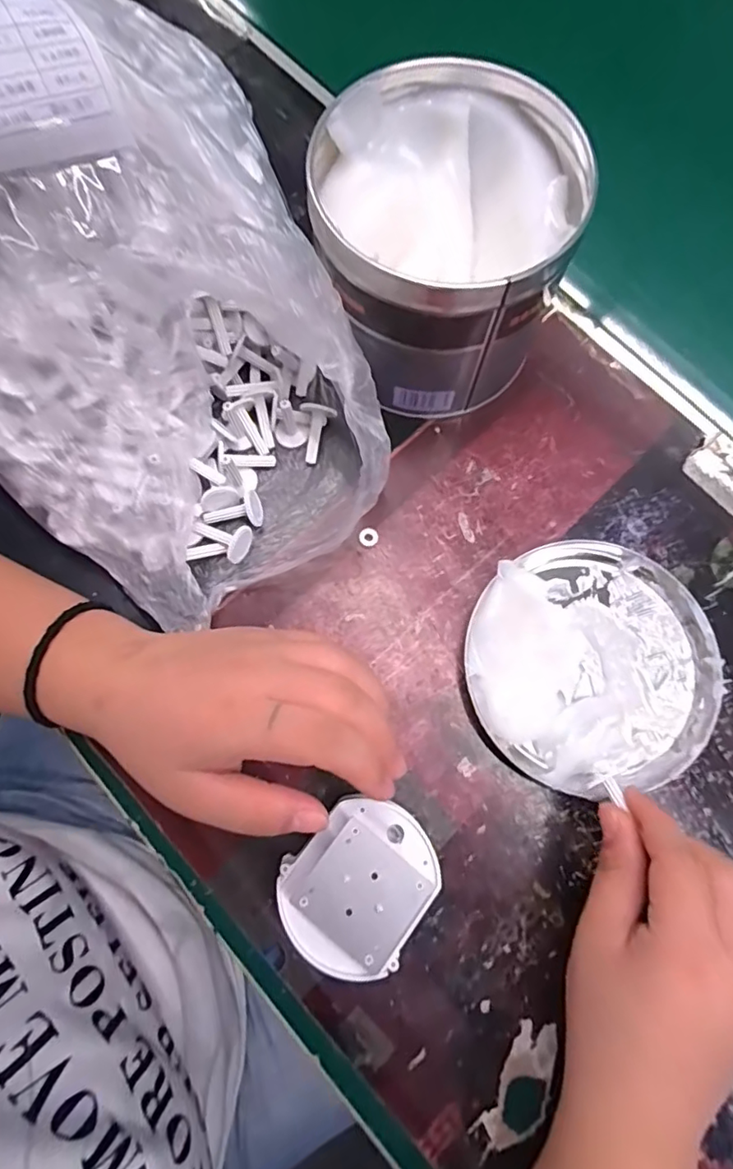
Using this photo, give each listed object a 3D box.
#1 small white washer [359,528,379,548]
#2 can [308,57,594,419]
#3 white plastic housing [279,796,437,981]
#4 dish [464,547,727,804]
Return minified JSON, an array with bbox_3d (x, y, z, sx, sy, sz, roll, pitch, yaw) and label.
[{"bbox_3d":[0.001,-0.026,0.304,0.011,0.004,0.010,-3,77,-3],"label":"small white washer"},{"bbox_3d":[0.039,-0.172,0.289,0.125,0.099,0.132,-29,79,-8],"label":"can"},{"bbox_3d":[-0.002,0.129,0.235,0.059,0.020,0.065,34,78,6],"label":"white plastic housing"},{"bbox_3d":[0.117,0.039,0.281,0.125,0.022,0.125,0,77,-2],"label":"dish"}]

